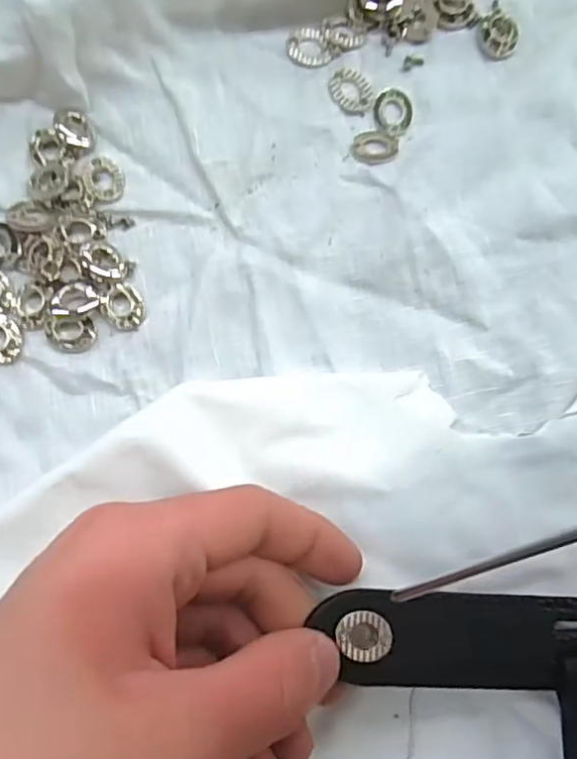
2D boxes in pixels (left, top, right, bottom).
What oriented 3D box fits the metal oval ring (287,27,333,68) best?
[{"bbox_3d":[0.008,-0.123,0.225,0.016,0.004,0.015,-4,82,0],"label":"metal oval ring"}]

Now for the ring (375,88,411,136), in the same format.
[{"bbox_3d":[0.038,-0.098,0.223,0.014,0.004,0.016,-2,82,0],"label":"ring"}]

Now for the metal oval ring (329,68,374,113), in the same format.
[{"bbox_3d":[0.023,-0.105,0.222,0.017,0.004,0.013,34,83,5],"label":"metal oval ring"}]

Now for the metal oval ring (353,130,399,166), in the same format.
[{"bbox_3d":[0.031,-0.083,0.218,0.016,0.004,0.013,-1,82,0],"label":"metal oval ring"}]

